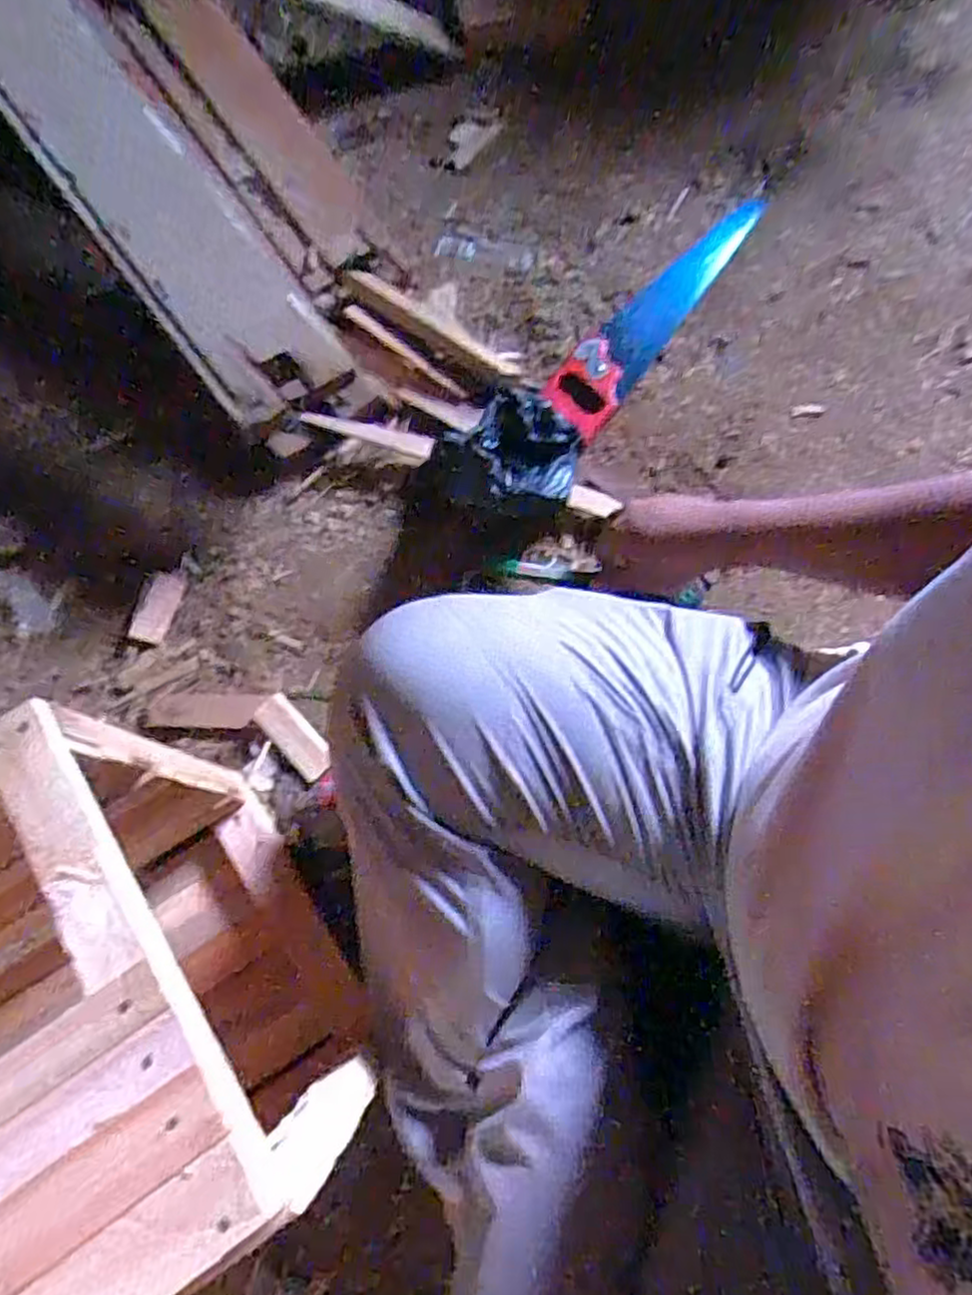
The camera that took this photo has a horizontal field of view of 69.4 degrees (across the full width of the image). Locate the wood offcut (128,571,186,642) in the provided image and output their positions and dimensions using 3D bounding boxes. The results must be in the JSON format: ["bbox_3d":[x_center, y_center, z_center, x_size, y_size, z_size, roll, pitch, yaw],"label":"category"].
[{"bbox_3d":[-0.369,-0.047,0.789,0.041,0.012,0.085,14,71,6],"label":"wood offcut"}]

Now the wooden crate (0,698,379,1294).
[{"bbox_3d":[-0.366,0.322,0.460,0.510,0.352,0.296,-36,73,-12],"label":"wooden crate"}]

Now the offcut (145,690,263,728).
[{"bbox_3d":[-0.301,0.065,0.748,0.119,0.010,0.039,1,70,1],"label":"offcut"}]

